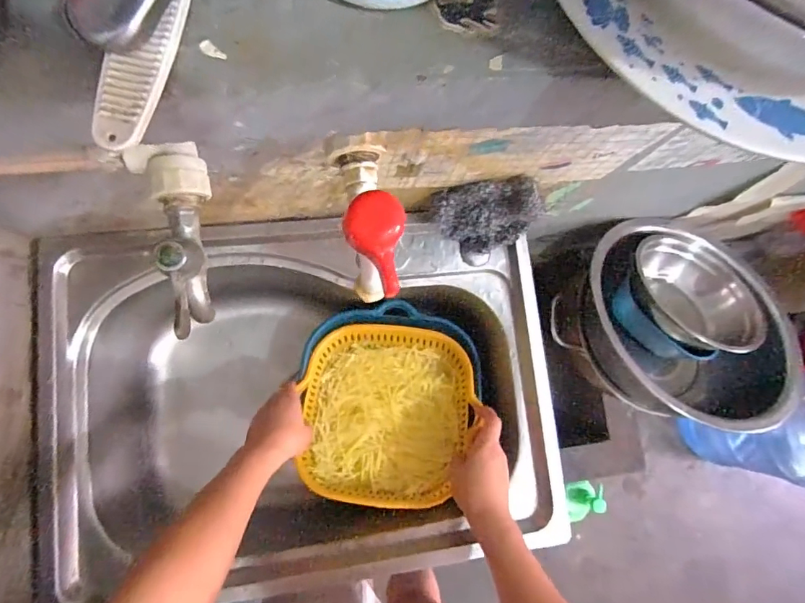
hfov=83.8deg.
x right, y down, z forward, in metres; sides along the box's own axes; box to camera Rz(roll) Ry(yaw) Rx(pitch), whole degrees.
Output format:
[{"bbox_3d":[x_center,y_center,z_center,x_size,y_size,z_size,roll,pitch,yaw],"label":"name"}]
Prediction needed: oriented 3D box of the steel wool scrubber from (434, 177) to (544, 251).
[{"bbox_3d":[0.100,-0.099,0.529,0.124,0.106,0.057,-6,85,-4],"label":"steel wool scrubber"}]

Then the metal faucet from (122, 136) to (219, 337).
[{"bbox_3d":[-0.152,-0.049,0.310,0.048,0.061,0.133,-18,86,-5],"label":"metal faucet"}]

